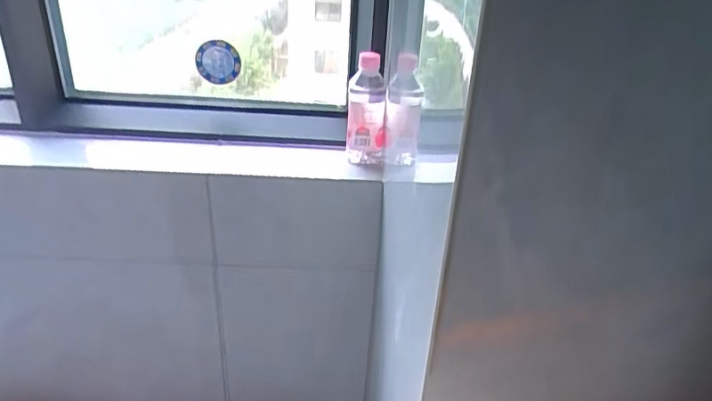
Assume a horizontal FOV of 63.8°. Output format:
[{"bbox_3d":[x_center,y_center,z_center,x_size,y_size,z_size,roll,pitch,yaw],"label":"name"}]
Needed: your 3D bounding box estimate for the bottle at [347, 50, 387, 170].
[{"bbox_3d":[0.017,-0.125,0.822,0.057,0.172,0.052,4,28,-1],"label":"bottle"}]

